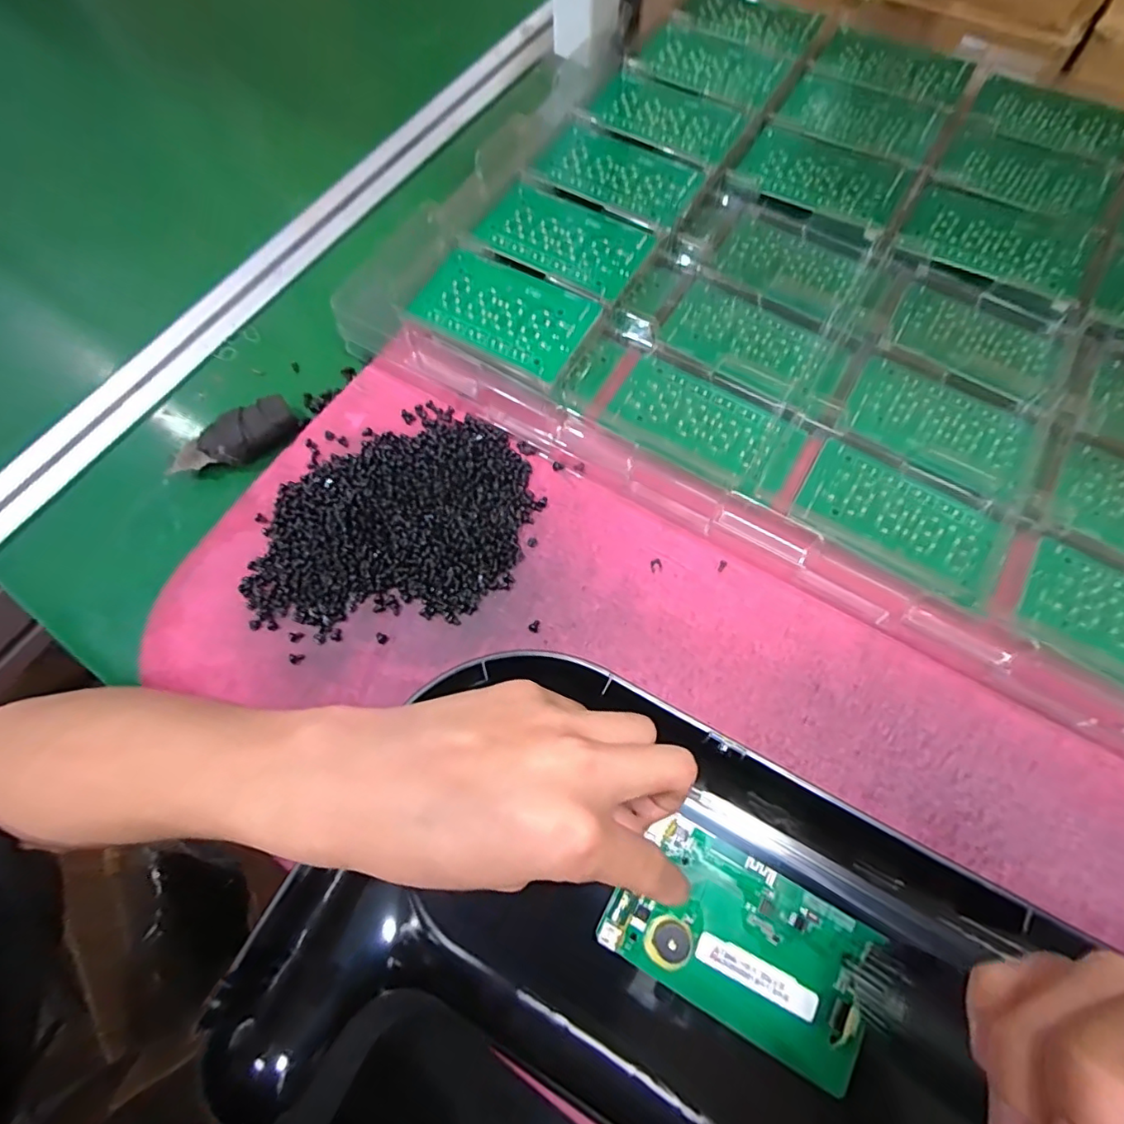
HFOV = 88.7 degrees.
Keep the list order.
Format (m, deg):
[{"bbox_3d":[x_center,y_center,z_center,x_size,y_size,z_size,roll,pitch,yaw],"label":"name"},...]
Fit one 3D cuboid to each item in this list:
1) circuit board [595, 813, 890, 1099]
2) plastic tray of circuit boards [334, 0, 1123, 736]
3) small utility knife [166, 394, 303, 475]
[{"bbox_3d":[0.074,0.156,0.237,0.104,0.008,0.060,28,73,11],"label":"circuit board"},{"bbox_3d":[0.263,-0.156,0.345,0.656,0.027,0.430,31,74,11],"label":"plastic tray of circuit boards"},{"bbox_3d":[-0.194,-0.072,0.338,0.076,0.018,0.031,-20,71,-6],"label":"small utility knife"}]

